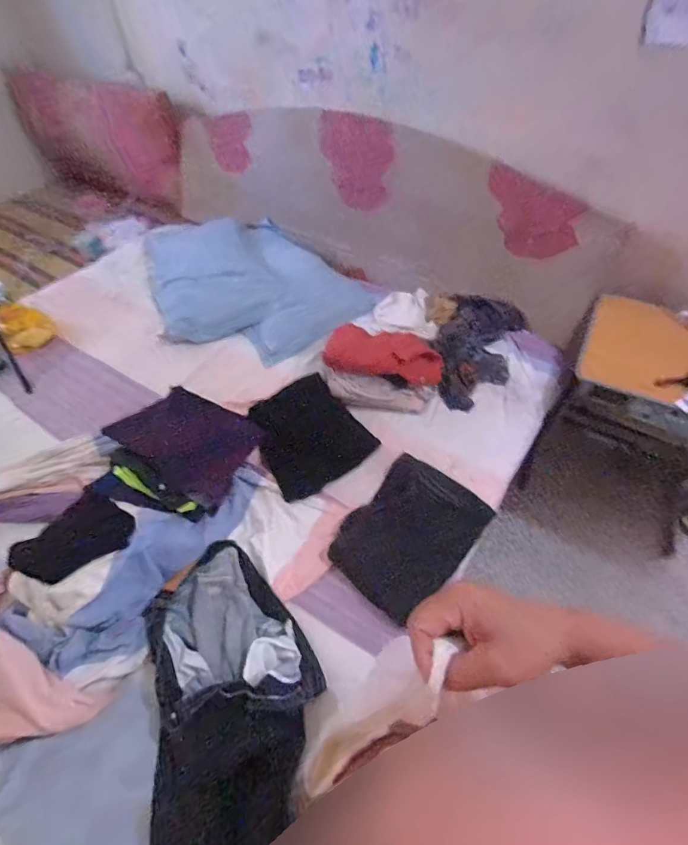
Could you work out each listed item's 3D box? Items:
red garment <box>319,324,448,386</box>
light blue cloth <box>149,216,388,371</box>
[{"bbox_3d":[0.118,-0.199,1.136,0.341,0.074,0.132,9,48,-8],"label":"red garment"},{"bbox_3d":[-0.339,-0.528,1.459,0.659,0.166,0.764,-26,56,-17],"label":"light blue cloth"}]

